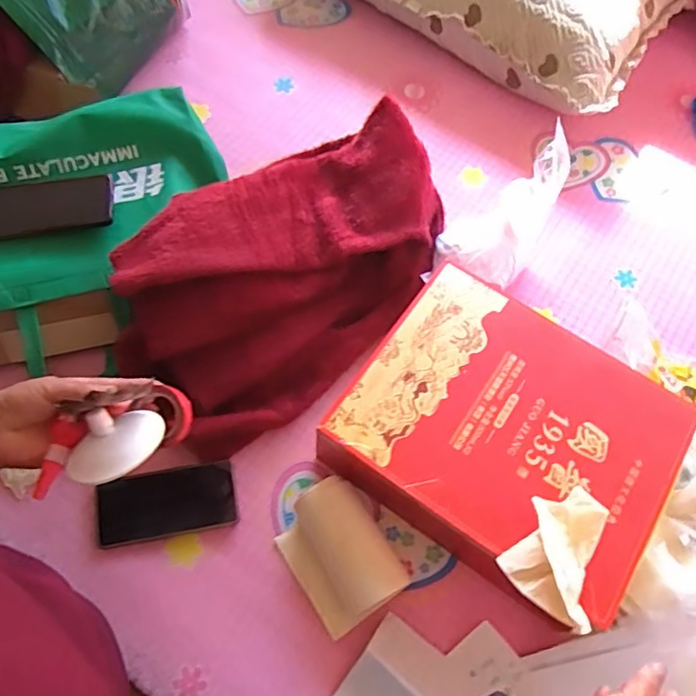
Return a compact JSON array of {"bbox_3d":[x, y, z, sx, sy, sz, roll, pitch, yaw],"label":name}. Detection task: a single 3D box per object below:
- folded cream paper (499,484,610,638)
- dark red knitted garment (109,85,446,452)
[{"bbox_3d":[0.204,0.190,0.560,0.073,0.052,0.130,25,69,8],"label":"folded cream paper"},{"bbox_3d":[-0.066,-0.113,0.738,0.482,0.132,0.271,-41,75,-17],"label":"dark red knitted garment"}]

